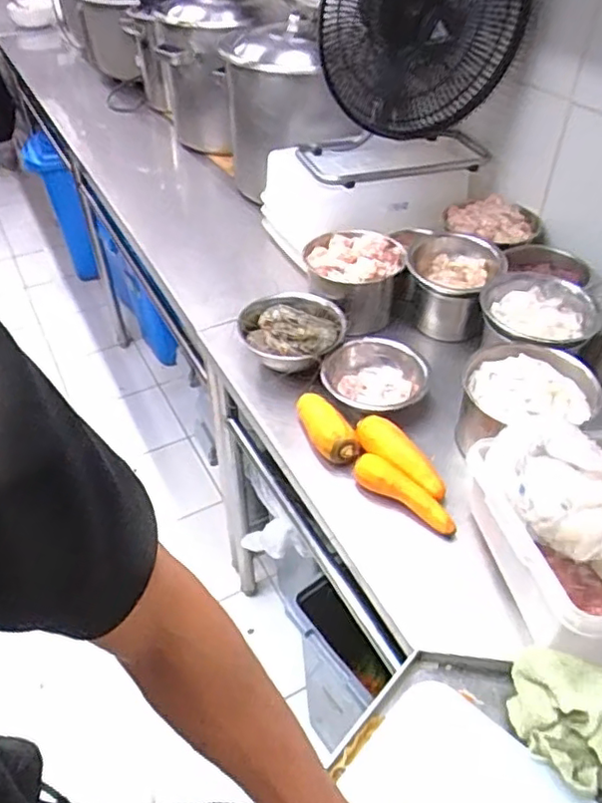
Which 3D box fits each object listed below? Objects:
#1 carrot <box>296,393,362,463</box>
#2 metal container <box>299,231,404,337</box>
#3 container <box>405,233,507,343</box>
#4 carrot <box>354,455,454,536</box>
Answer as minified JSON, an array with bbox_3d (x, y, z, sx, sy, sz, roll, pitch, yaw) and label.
[{"bbox_3d":[0.034,0.036,0.892,0.055,0.043,0.133,-16,46,-16],"label":"carrot"},{"bbox_3d":[0.091,-0.206,1.119,0.168,0.149,0.175,-24,48,-24],"label":"metal container"},{"bbox_3d":[0.260,-0.194,1.073,0.160,0.129,0.139,11,44,11],"label":"container"},{"bbox_3d":[0.134,0.121,0.802,0.148,0.033,0.042,32,52,29],"label":"carrot"}]

